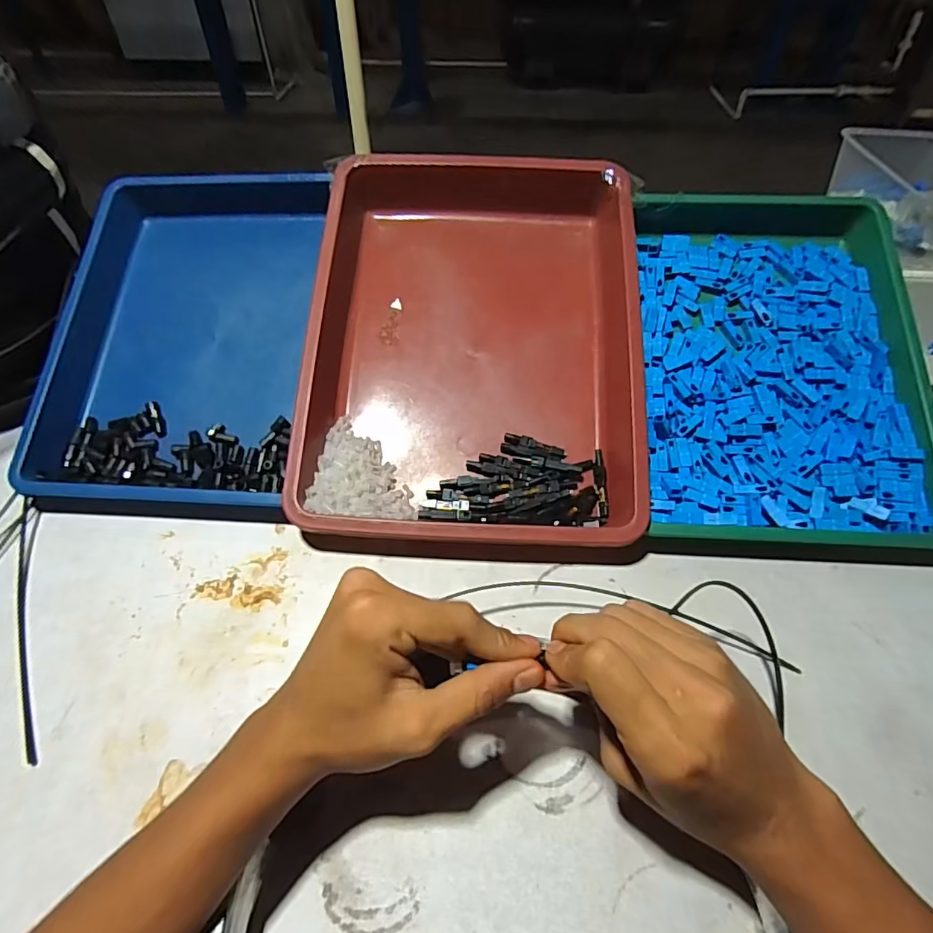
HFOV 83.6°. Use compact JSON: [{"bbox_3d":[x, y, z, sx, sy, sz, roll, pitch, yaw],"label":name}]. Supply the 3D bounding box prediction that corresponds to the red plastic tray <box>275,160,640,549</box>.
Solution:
[{"bbox_3d":[0.007,-0.109,0.446,0.266,0.064,0.357,2,70,1],"label":"red plastic tray"}]

